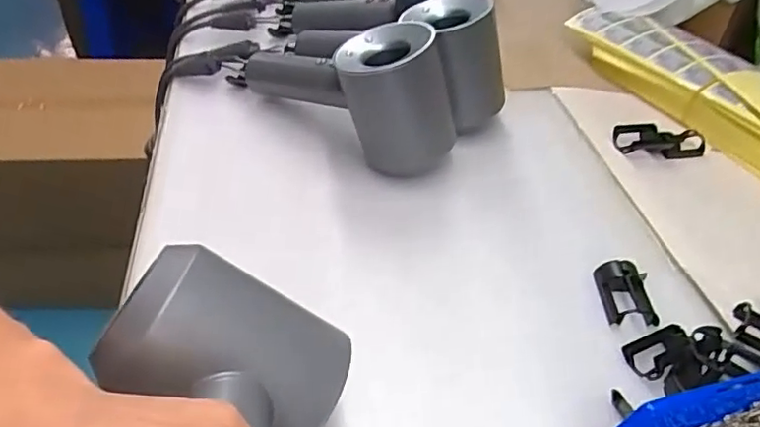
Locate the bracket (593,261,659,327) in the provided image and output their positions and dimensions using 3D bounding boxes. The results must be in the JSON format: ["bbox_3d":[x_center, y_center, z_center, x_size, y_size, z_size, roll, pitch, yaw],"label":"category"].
[{"bbox_3d":[0.158,0.051,0.383,0.035,0.014,0.044,1,42,0],"label":"bracket"}]

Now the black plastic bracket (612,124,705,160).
[{"bbox_3d":[0.244,-0.060,0.521,0.087,0.021,0.029,3,39,-20],"label":"black plastic bracket"}]

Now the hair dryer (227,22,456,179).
[{"bbox_3d":[-0.042,-0.114,0.498,0.228,0.102,0.086,35,51,30],"label":"hair dryer"}]

